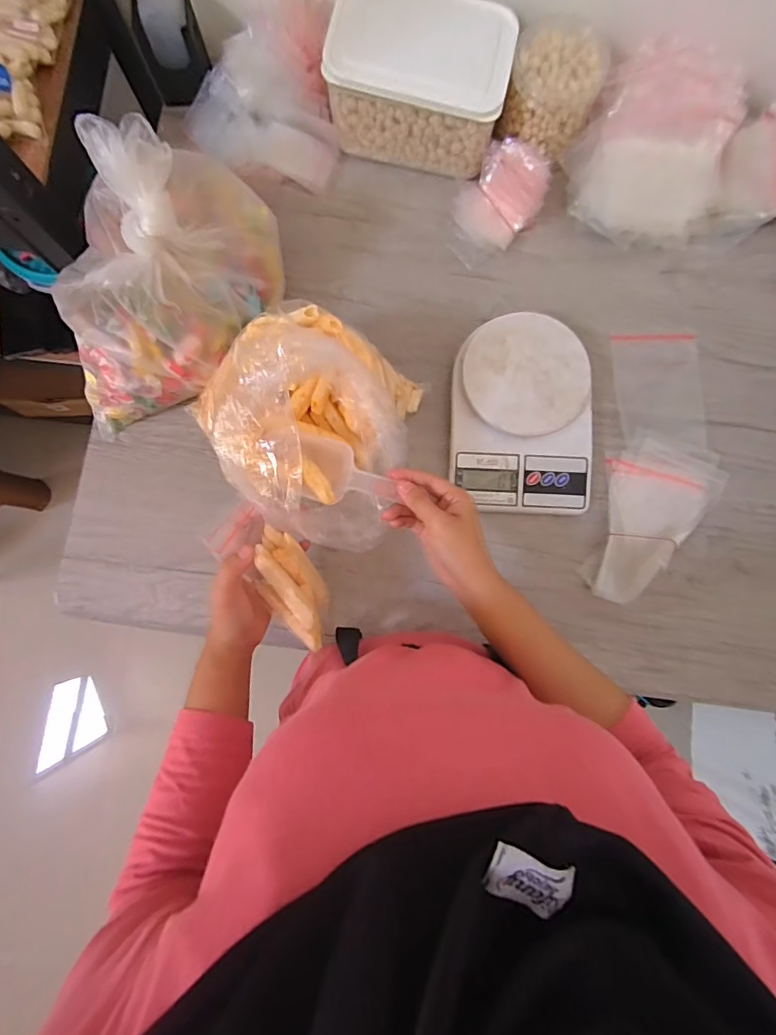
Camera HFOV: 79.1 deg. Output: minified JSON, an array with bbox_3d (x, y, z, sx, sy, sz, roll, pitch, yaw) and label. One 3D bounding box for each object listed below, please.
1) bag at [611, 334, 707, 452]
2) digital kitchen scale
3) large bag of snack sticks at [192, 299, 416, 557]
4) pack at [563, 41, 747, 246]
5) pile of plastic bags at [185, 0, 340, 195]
[{"bbox_3d":[0.302,-0.142,0.522,0.095,0.008,0.135,0,76,-3],"label":"bag"},{"bbox_3d":[0.142,-0.107,0.498,0.145,0.040,0.198,1,83,0],"label":"digital kitchen scale"},{"bbox_3d":[-0.054,-0.080,0.423,0.165,0.185,0.189,12,83,1],"label":"large bag of snack sticks"},{"bbox_3d":[0.280,-0.387,0.501,0.153,0.035,0.162,18,110,6],"label":"pack"},{"bbox_3d":[-0.145,-0.466,0.522,0.172,0.069,0.161,-2,83,-1],"label":"pile of plastic bags"}]

